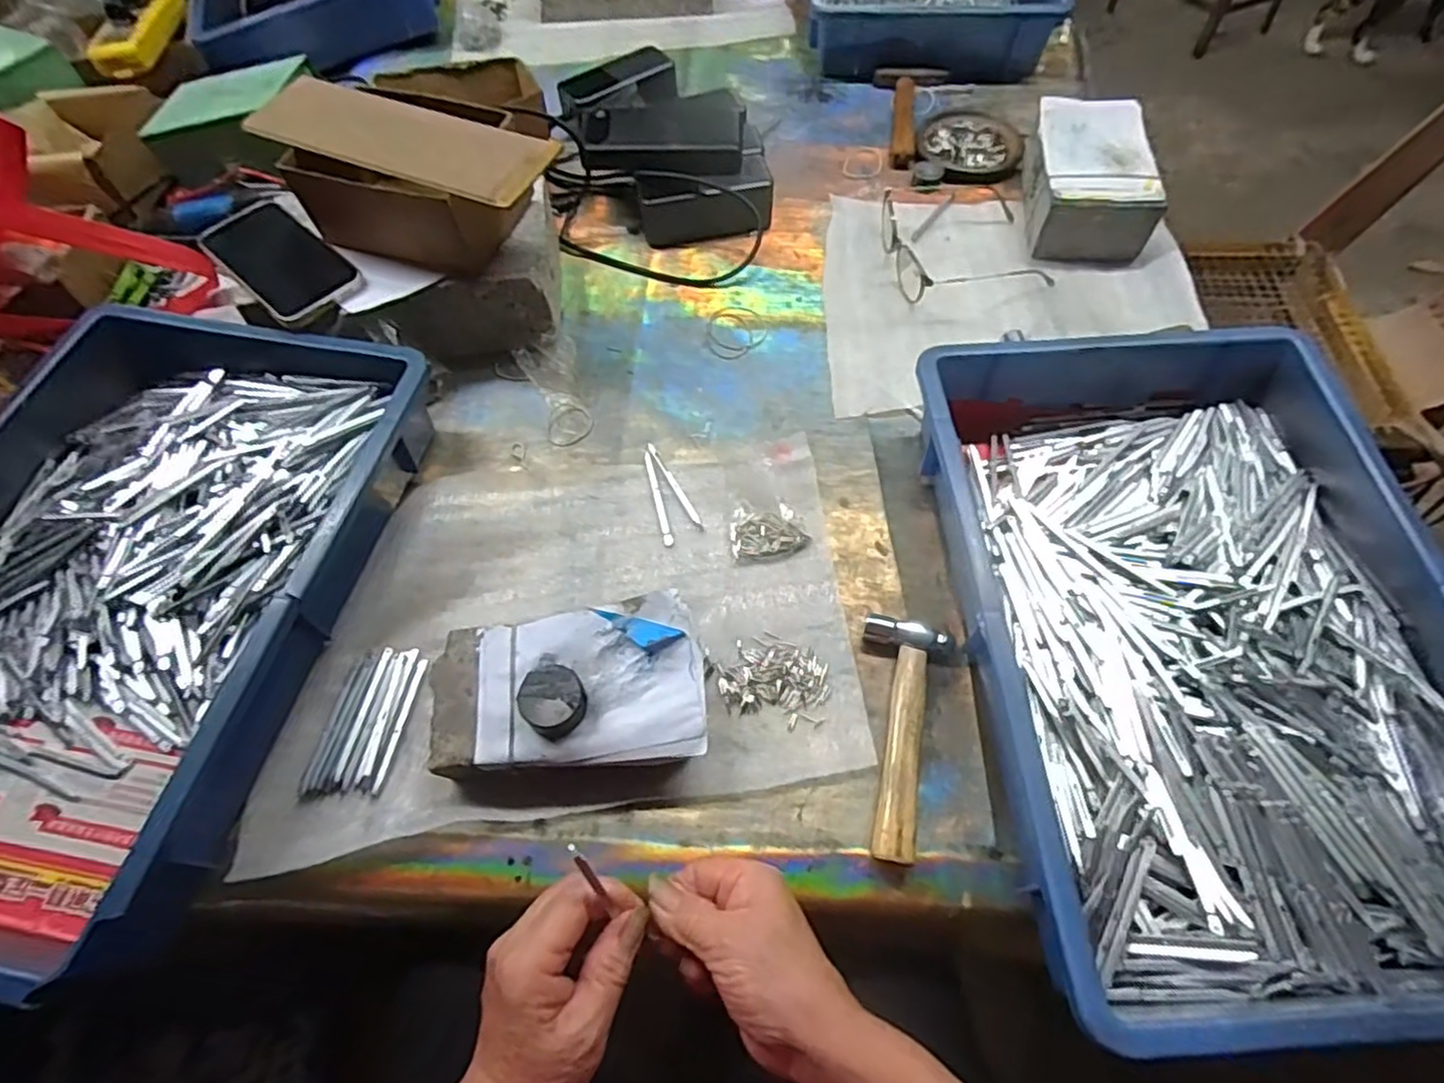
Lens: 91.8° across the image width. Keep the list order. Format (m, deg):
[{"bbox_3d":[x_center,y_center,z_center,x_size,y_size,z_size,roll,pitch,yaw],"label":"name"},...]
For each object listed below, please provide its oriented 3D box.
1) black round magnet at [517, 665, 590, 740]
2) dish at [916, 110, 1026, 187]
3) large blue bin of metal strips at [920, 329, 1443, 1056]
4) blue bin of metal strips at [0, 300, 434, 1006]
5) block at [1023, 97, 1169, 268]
[{"bbox_3d":[-0.104,0.097,0.427,0.038,0.021,0.039,1,62,-1],"label":"black round magnet"},{"bbox_3d":[0.266,-0.428,0.756,0.107,0.017,0.128,8,61,6],"label":"dish"},{"bbox_3d":[0.299,0.058,0.456,0.283,0.091,0.426,-3,60,0],"label":"large blue bin of metal strips"},{"bbox_3d":[-0.413,0.027,0.478,0.294,0.082,0.431,11,62,4],"label":"blue bin of metal strips"},{"bbox_3d":[0.350,-0.346,0.670,0.105,0.073,0.148,6,61,3],"label":"block"}]

